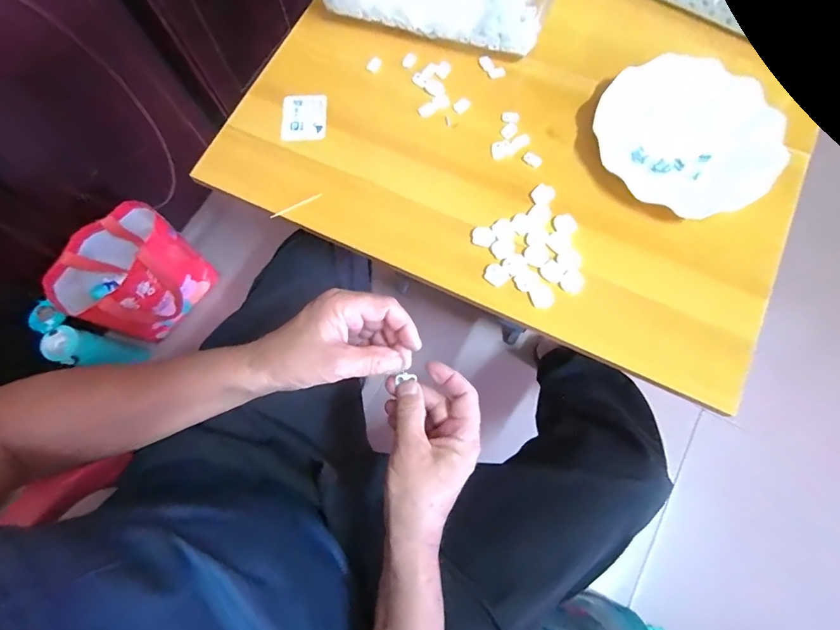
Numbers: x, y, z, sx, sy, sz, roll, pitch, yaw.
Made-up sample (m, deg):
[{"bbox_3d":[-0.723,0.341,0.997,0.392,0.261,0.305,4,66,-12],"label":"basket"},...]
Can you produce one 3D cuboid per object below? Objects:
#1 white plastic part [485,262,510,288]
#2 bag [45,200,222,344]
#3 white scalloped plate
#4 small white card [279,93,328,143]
[{"bbox_3d":[0.076,-0.040,0.421,0.020,0.004,0.023,-40,77,-9],"label":"white plastic part"},{"bbox_3d":[-0.547,-0.069,0.831,0.232,0.192,0.159,-42,77,-10],"label":"bag"},{"bbox_3d":[0.283,-0.192,0.446,0.180,0.017,0.176,0,74,1],"label":"white scalloped plate"},{"bbox_3d":[-0.132,-0.227,0.482,0.049,0.004,0.060,2,74,2],"label":"small white card"}]

